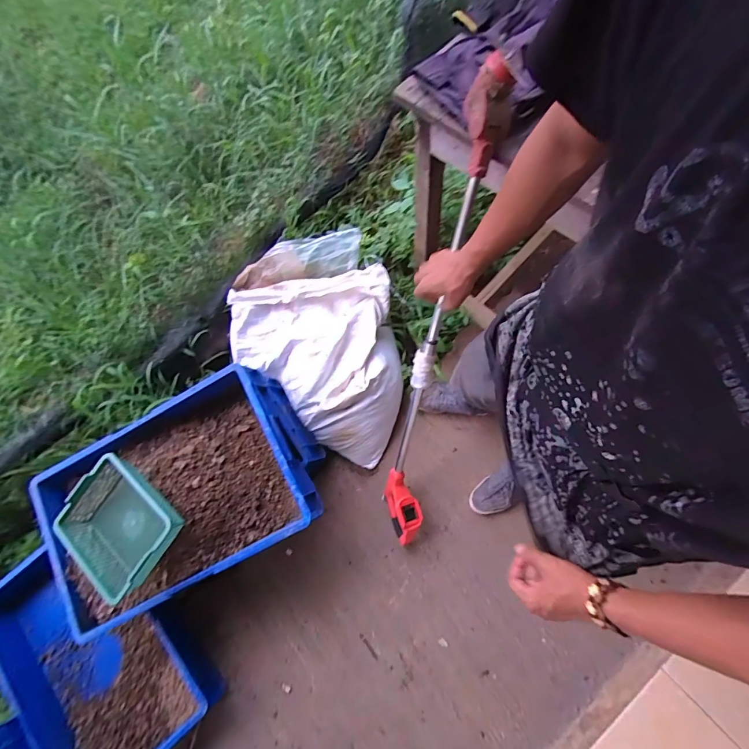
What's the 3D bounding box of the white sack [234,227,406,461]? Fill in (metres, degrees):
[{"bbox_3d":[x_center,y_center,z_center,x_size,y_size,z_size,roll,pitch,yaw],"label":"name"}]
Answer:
[{"bbox_3d":[-0.190,-0.077,1.287,0.516,0.149,0.706,-9,80,-1],"label":"white sack"}]

